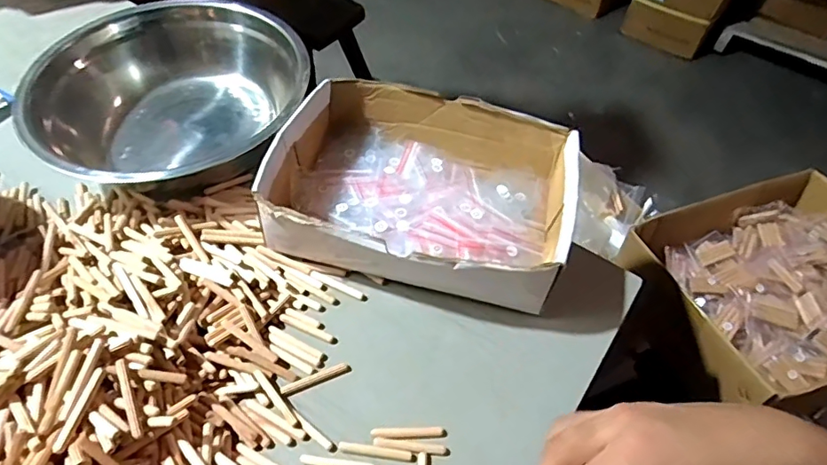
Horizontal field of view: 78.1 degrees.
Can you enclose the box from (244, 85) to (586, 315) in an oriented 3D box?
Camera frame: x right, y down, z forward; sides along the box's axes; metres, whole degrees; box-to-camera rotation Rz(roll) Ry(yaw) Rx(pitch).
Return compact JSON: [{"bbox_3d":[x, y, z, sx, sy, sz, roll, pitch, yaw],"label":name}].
[{"bbox_3d":[0.009,-0.041,0.444,0.239,0.073,0.187,12,55,6],"label":"box"}]

